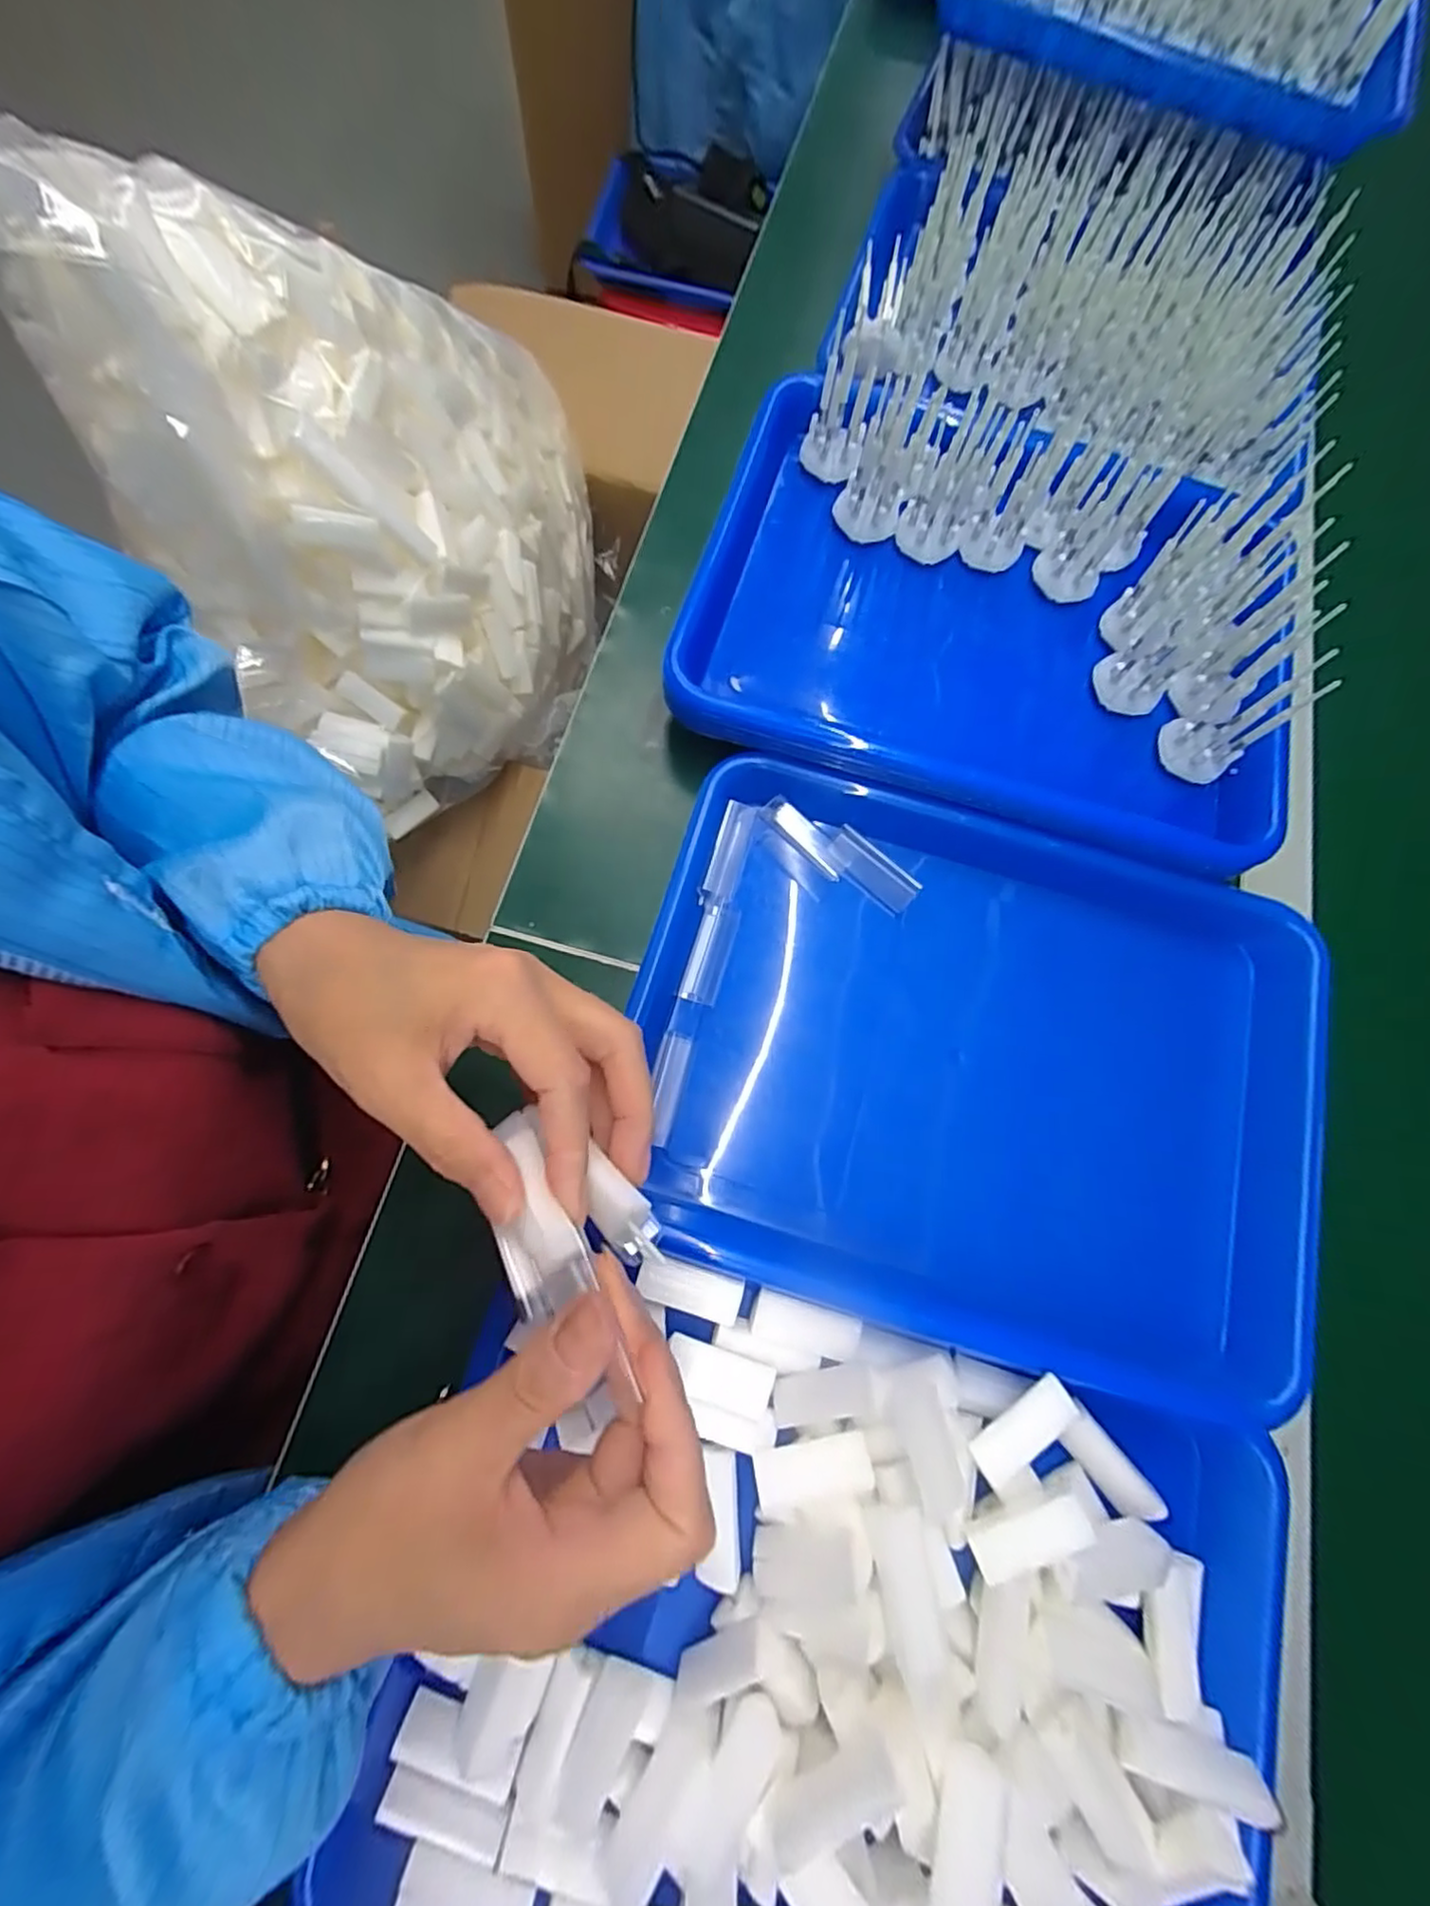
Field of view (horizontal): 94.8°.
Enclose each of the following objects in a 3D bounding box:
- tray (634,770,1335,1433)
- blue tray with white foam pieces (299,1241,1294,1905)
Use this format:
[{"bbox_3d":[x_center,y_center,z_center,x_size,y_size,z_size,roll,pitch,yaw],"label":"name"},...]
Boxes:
[{"bbox_3d":[0.124,0.054,0.331,0.326,0.048,0.244,15,74,3],"label":"tray"},{"bbox_3d":[0.053,0.266,0.245,0.314,0.041,0.230,18,74,1],"label":"blue tray with white foam pieces"}]

